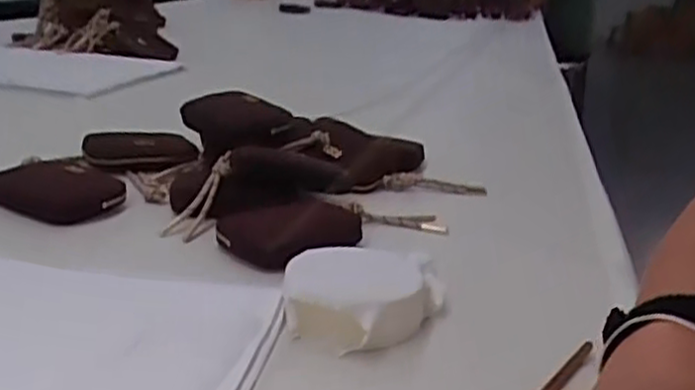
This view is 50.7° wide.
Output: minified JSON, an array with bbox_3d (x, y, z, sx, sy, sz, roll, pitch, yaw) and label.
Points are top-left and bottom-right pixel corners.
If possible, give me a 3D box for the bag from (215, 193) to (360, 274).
[{"bbox_3d":[-0.053,0.039,0.663,0.136,0.058,0.044,-9,22,-33],"label":"bag"}]

